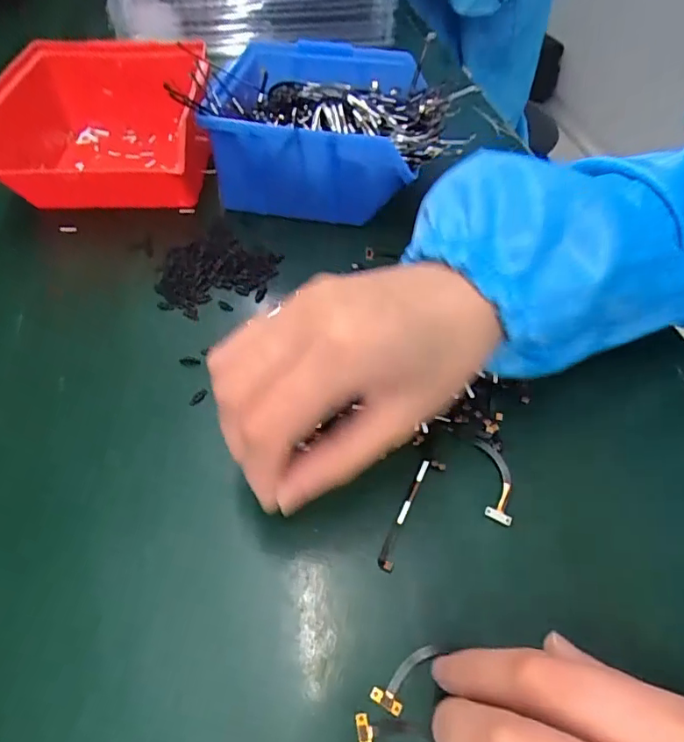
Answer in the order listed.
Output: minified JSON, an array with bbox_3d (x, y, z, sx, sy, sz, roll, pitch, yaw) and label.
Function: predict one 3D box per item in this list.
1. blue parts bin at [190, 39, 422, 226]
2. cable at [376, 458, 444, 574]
[{"bbox_3d":[-0.014,-0.163,0.361,0.131,0.067,0.132,7,50,4],"label":"blue parts bin"},{"bbox_3d":[0.028,0.058,0.221,0.009,0.008,0.052,25,53,18],"label":"cable"}]

